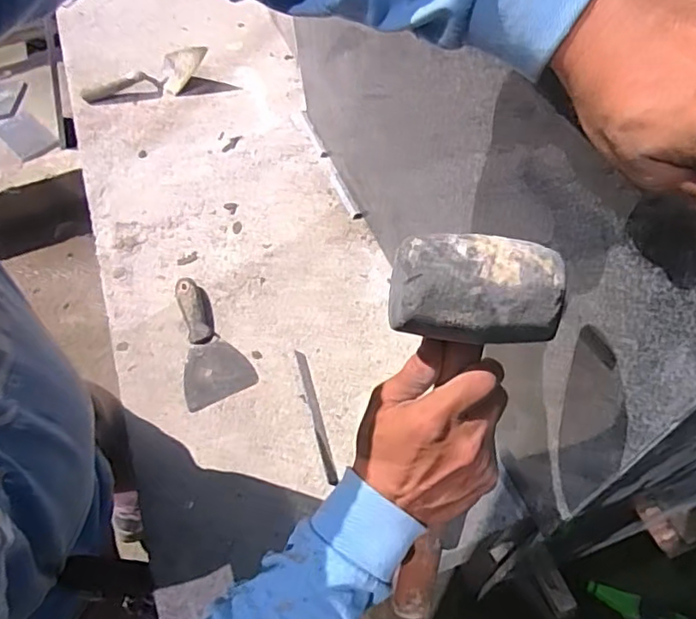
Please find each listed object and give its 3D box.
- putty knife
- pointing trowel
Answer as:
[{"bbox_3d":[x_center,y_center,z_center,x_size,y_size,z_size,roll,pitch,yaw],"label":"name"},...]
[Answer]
[{"bbox_3d":[-0.205,0.040,0.785,0.093,0.023,0.190,-24,59,-11],"label":"putty knife"},{"bbox_3d":[-0.400,-0.458,1.110,0.253,0.066,0.065,-21,58,-9],"label":"pointing trowel"}]

